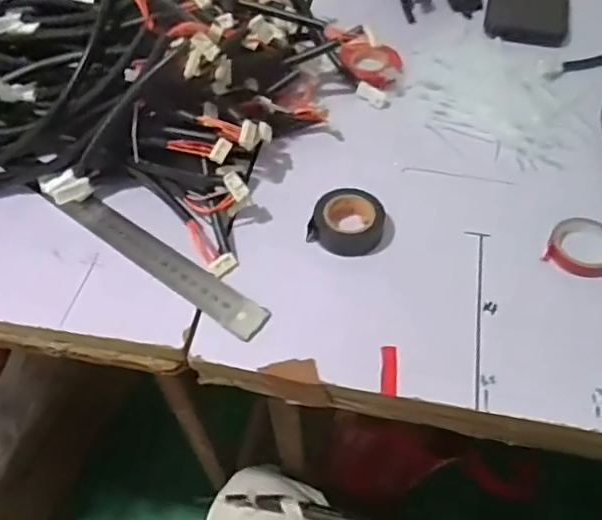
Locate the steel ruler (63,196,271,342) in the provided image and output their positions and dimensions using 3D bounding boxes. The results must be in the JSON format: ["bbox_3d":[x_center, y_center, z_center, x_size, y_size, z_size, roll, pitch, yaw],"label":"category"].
[{"bbox_3d":[-0.101,0.001,0.418,0.186,0.008,0.027,31,62,22],"label":"steel ruler"}]

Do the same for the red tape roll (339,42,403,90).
[{"bbox_3d":[0.065,-0.183,0.536,0.058,0.015,0.057,4,55,6],"label":"red tape roll"}]

